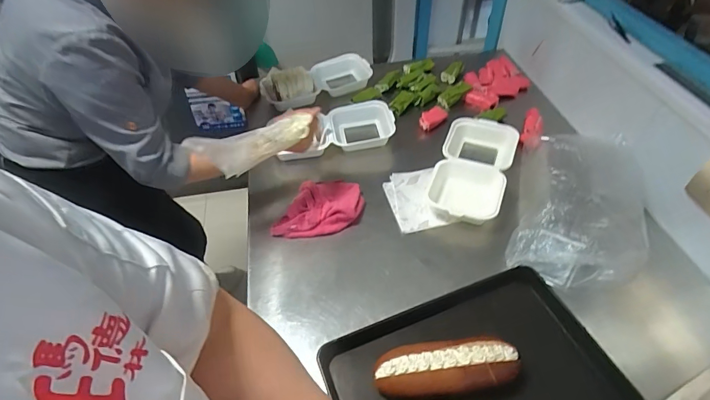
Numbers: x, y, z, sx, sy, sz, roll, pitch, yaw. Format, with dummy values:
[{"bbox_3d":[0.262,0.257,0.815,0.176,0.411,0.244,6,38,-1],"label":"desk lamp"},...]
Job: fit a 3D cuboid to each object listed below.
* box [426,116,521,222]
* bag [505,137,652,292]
[{"bbox_3d":[0.249,-0.066,0.861,0.146,0.051,0.286,15,50,16],"label":"box"},{"bbox_3d":[0.411,0.002,0.739,0.219,0.100,0.293,14,50,16],"label":"bag"}]

